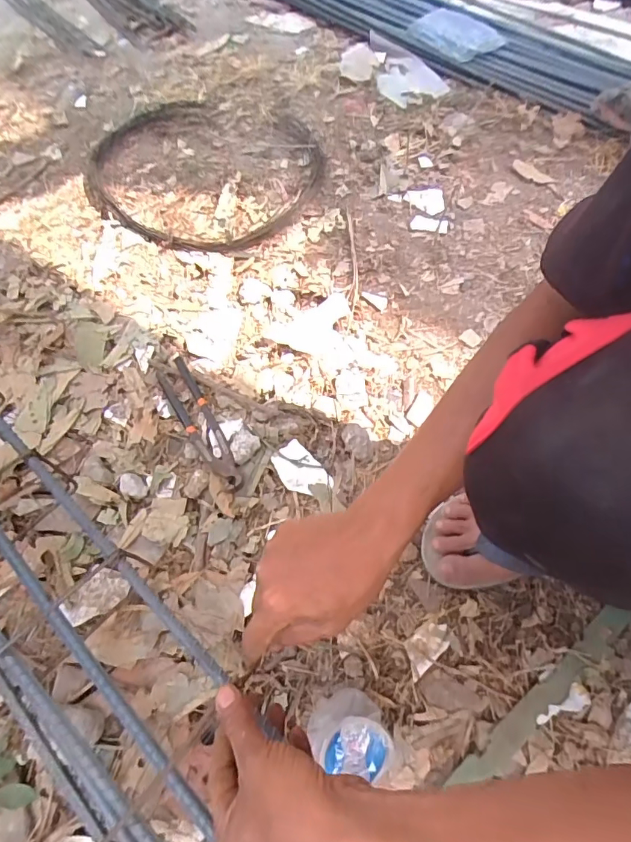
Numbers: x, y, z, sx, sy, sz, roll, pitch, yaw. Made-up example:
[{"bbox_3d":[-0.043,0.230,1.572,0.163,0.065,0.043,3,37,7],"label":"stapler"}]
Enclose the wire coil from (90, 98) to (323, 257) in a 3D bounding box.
[{"bbox_3d":[-0.204,-0.438,0.831,0.423,0.046,0.322,11,66,6],"label":"wire coil"}]

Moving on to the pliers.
[{"bbox_3d":[-0.161,0.001,0.644,0.045,0.021,0.224,-27,68,-11],"label":"pliers"}]

